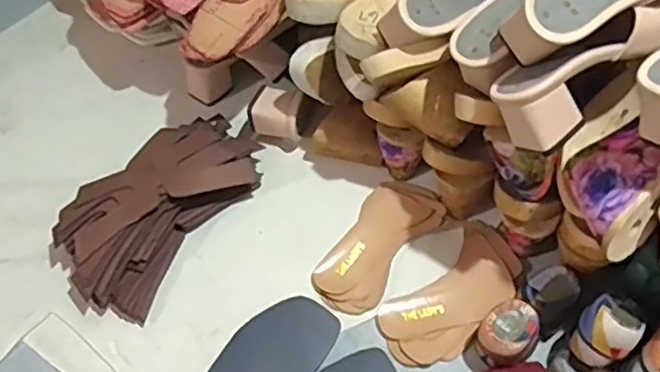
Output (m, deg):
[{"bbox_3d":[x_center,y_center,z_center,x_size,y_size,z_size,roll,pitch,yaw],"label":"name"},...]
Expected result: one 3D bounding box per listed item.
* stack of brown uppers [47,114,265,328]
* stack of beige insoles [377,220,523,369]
[{"bbox_3d":[-0.197,0.015,0.742,0.138,0.058,0.270,29,63,17],"label":"stack of brown uppers"},{"bbox_3d":[0.139,0.121,0.714,0.189,0.013,0.087,-40,66,-22],"label":"stack of beige insoles"}]

